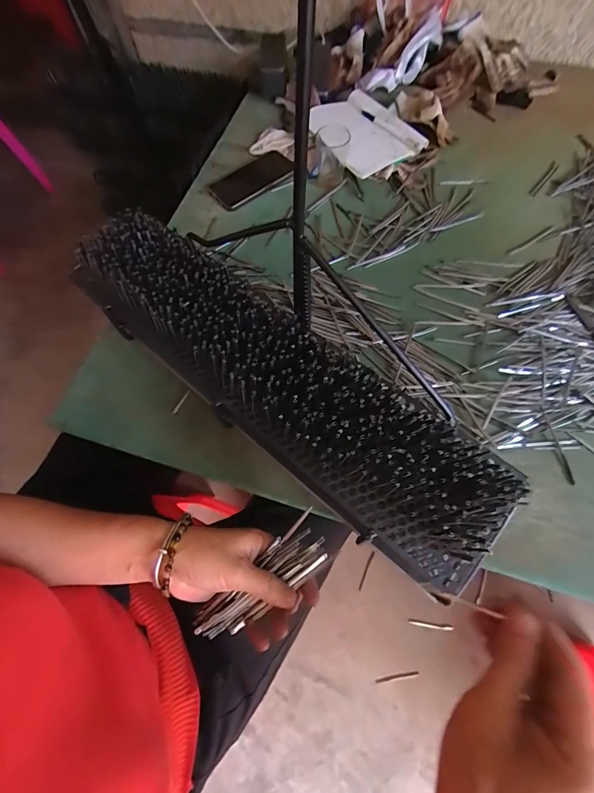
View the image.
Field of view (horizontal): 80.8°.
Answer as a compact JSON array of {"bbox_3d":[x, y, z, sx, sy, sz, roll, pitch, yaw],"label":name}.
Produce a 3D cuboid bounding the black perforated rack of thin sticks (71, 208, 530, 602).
[{"bbox_3d":[-0.041,-0.033,0.398,0.569,0.058,0.134,38,74,15],"label":"black perforated rack of thin sticks"}]

